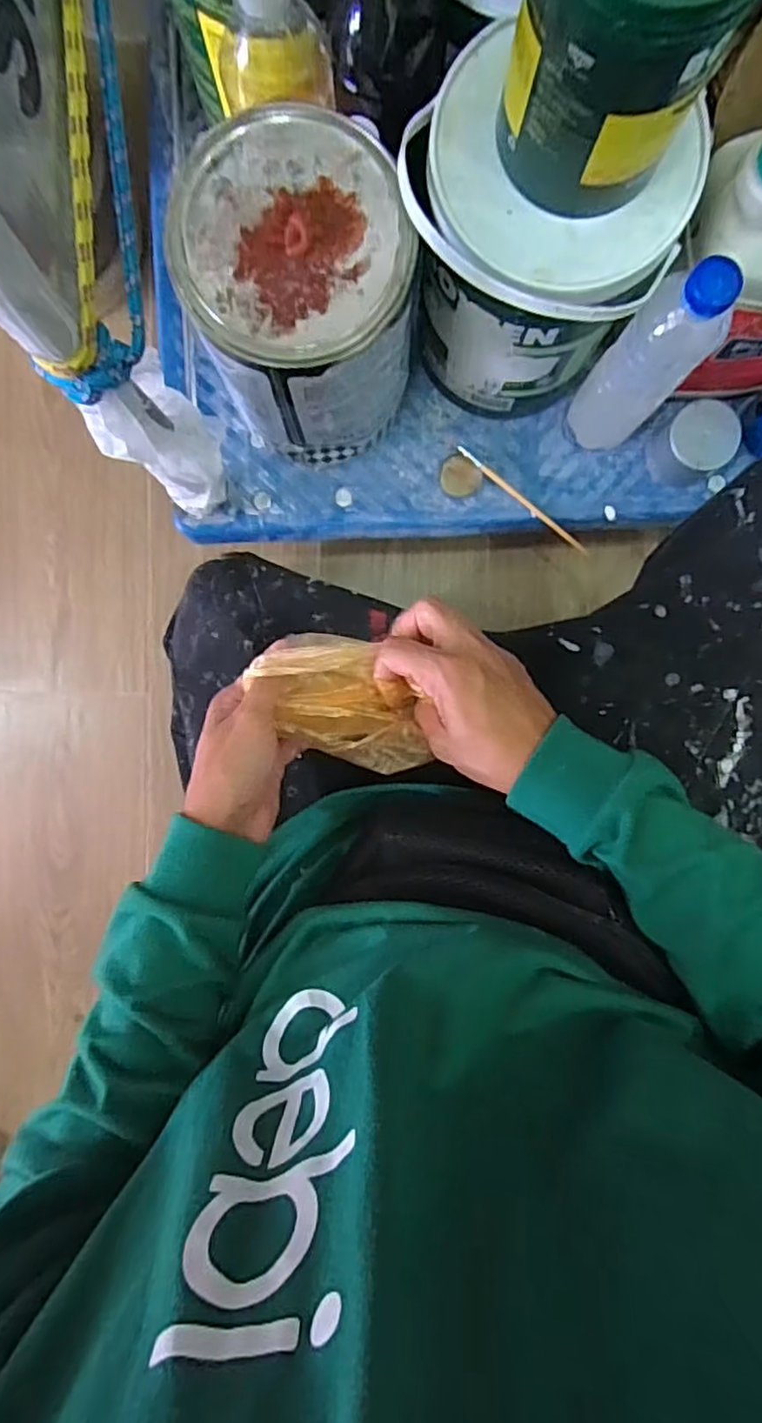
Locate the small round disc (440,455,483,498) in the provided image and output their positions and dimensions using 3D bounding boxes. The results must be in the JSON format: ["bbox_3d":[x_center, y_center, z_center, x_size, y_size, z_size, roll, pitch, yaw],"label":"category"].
[{"bbox_3d":[0.074,-0.221,0.620,0.039,0.009,0.033,38,92,-2],"label":"small round disc"}]

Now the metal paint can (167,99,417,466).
[{"bbox_3d":[-0.056,-0.305,0.518,0.147,0.206,0.151,0,93,-1],"label":"metal paint can"}]

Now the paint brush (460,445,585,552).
[{"bbox_3d":[0.137,-0.201,0.622,0.157,0.010,0.011,37,93,-1],"label":"paint brush"}]

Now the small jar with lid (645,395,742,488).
[{"bbox_3d":[0.282,-0.241,0.592,0.055,0.060,0.059,-37,93,1],"label":"small jar with lid"}]

